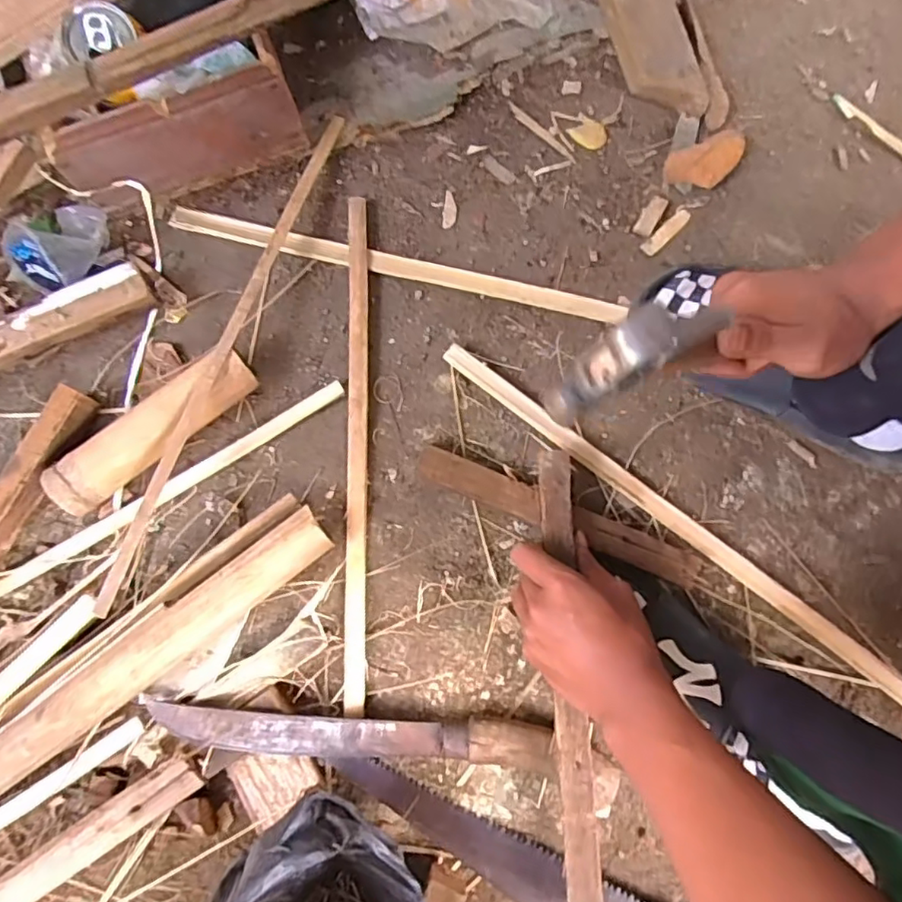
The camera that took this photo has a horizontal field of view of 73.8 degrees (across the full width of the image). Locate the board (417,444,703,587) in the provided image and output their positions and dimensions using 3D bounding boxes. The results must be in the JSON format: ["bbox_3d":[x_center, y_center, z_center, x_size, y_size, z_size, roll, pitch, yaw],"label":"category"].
[{"bbox_3d":[0.089,0.053,0.506,0.242,0.025,0.033,22,80,4],"label":"board"}]

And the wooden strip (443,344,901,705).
[{"bbox_3d":[0.191,0.060,0.509,0.482,0.016,0.019,38,82,7],"label":"wooden strip"}]

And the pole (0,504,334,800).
[{"bbox_3d":[-0.377,0.262,0.456,0.680,0.047,0.052,-36,81,-6],"label":"pole"}]

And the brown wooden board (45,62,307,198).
[{"bbox_3d":[-0.229,-0.266,0.525,0.192,0.107,0.020,-23,79,-4],"label":"brown wooden board"}]

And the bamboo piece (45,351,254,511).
[{"bbox_3d":[-0.248,-0.015,0.509,0.185,0.047,0.046,-36,81,-6],"label":"bamboo piece"}]

